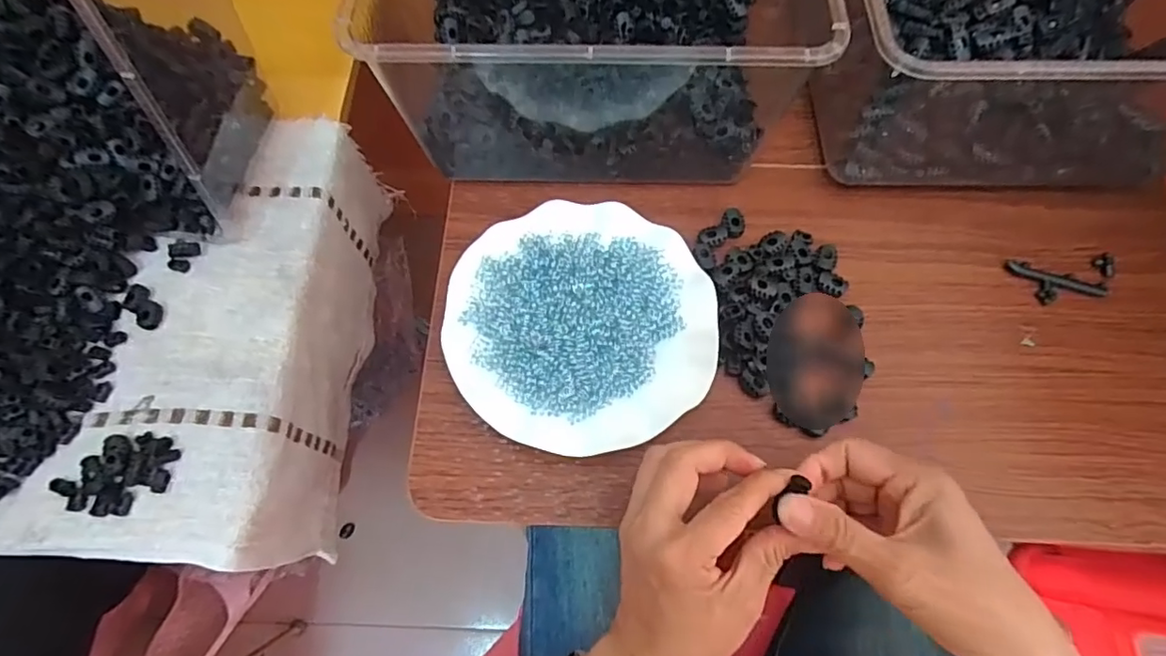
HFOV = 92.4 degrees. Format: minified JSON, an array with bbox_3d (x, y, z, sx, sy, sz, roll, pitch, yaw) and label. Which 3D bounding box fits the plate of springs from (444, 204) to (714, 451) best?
[{"bbox_3d":[0.000,-0.003,0.397,0.174,0.033,0.179,0,68,0],"label":"plate of springs"}]

